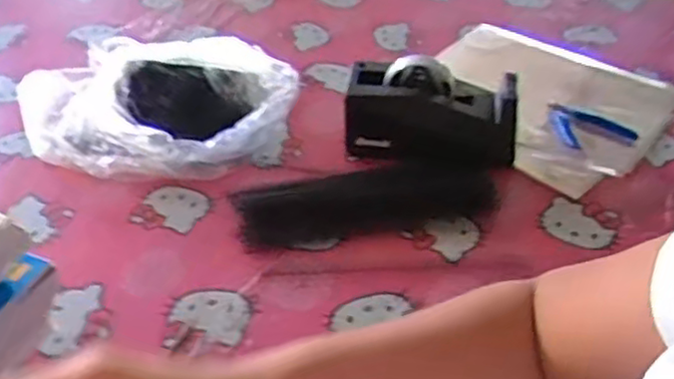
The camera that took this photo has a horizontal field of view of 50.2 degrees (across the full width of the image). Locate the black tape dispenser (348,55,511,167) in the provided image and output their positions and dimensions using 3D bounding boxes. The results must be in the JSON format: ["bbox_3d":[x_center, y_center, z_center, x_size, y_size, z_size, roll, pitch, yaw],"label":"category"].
[{"bbox_3d":[0.110,-0.088,0.844,0.195,0.118,0.073,6,43,8],"label":"black tape dispenser"}]

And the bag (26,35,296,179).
[{"bbox_3d":[-0.233,-0.115,0.902,0.371,0.080,0.237,2,42,4],"label":"bag"}]

